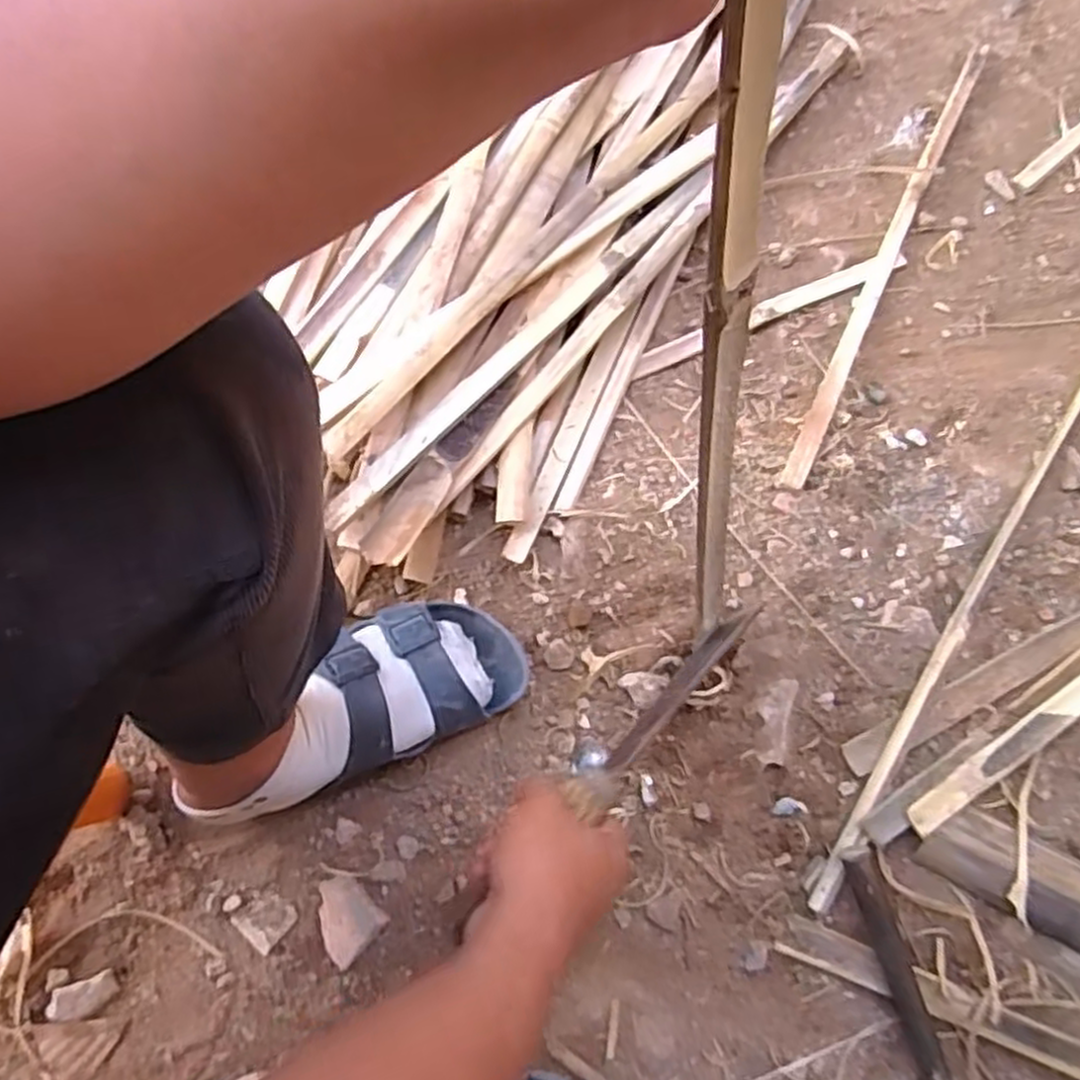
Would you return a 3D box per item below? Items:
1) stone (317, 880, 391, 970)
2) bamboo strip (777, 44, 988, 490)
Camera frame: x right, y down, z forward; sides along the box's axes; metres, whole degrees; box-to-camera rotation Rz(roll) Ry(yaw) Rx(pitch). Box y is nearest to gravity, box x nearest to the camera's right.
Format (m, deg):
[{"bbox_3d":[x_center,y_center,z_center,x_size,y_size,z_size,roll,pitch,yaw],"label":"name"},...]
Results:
[{"bbox_3d":[-0.147,0.280,0.577,0.053,0.011,0.047,42,77,10],"label":"stone"},{"bbox_3d":[0.348,-0.291,0.768,0.021,0.014,0.565,26,75,6],"label":"bamboo strip"}]

